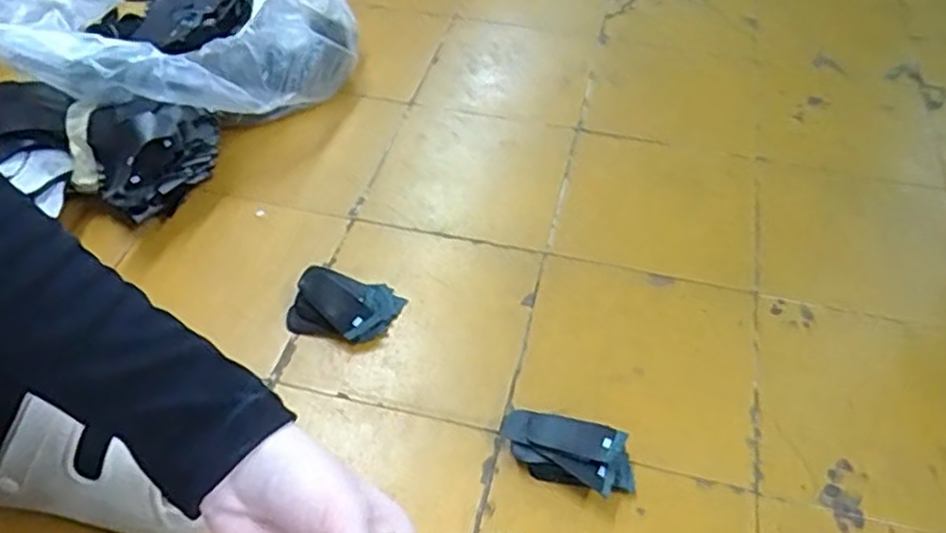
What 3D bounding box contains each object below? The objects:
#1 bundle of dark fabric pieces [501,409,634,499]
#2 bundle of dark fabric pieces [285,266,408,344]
[{"bbox_3d":[0.073,0.143,0.558,0.104,0.027,0.048,17,52,14],"label":"bundle of dark fabric pieces"},{"bbox_3d":[-0.118,0.034,0.651,0.095,0.035,0.060,11,51,9],"label":"bundle of dark fabric pieces"}]

